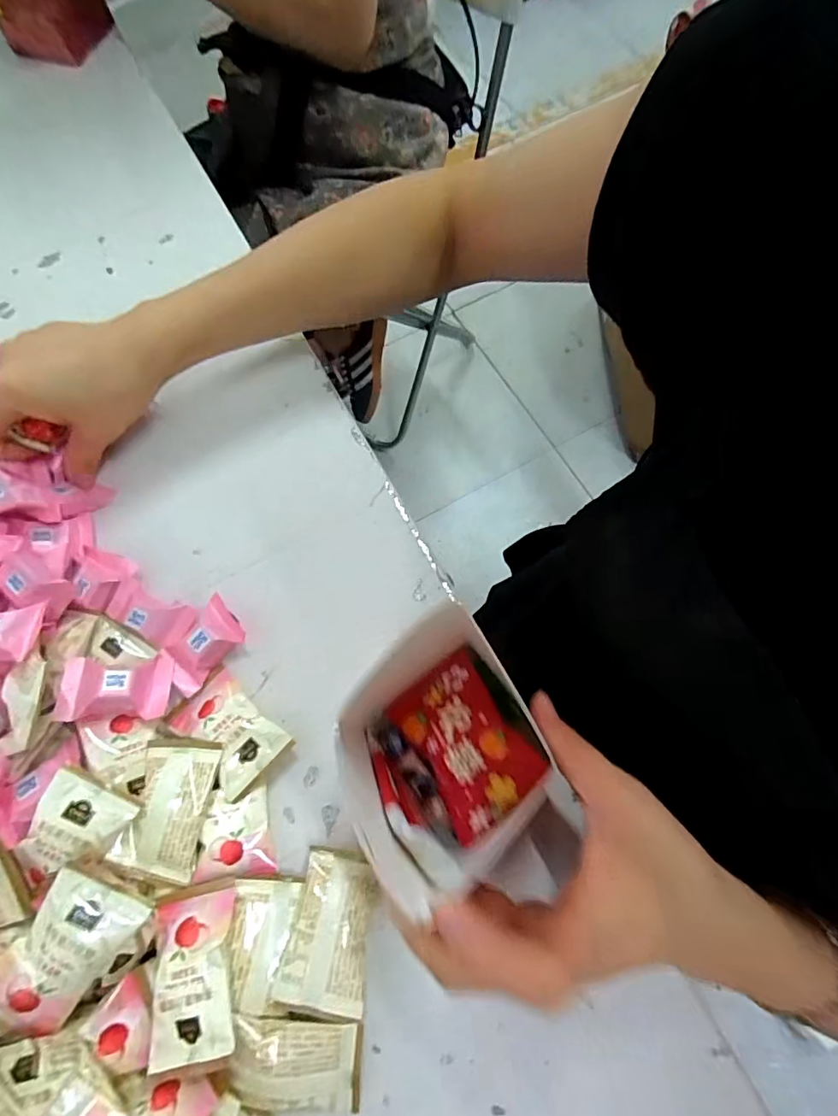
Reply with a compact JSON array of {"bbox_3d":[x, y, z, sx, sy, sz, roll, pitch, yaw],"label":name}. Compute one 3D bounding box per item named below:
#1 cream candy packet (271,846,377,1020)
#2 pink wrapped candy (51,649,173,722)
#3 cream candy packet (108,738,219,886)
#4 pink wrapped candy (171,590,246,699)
[{"bbox_3d":[-0.044,0.186,0.261,0.041,0.015,0.065,7,72,4],"label":"cream candy packet"},{"bbox_3d":[-0.170,0.072,0.292,0.054,0.016,0.037,3,57,-21],"label":"pink wrapped candy"},{"bbox_3d":[-0.132,0.130,0.270,0.041,0.008,0.064,7,72,4],"label":"cream candy packet"},{"bbox_3d":[-0.131,0.052,0.312,0.036,0.017,0.051,40,77,13],"label":"pink wrapped candy"}]

